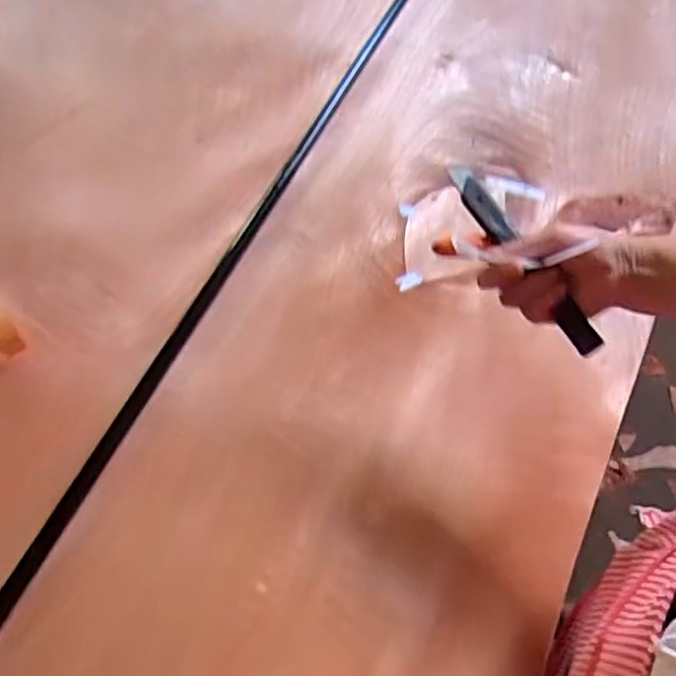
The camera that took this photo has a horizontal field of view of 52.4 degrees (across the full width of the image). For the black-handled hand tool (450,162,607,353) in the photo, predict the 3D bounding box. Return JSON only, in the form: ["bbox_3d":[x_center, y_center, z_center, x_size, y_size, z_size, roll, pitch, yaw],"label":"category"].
[{"bbox_3d":[0.139,-0.063,0.527,0.022,0.017,0.180,-29,75,-17],"label":"black-handled hand tool"}]

